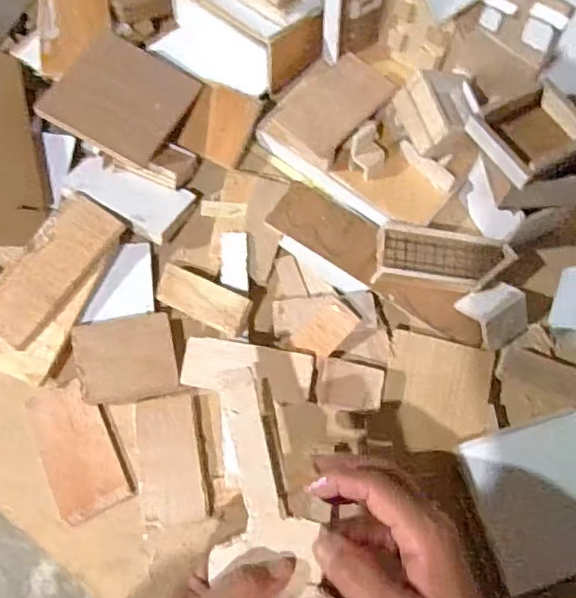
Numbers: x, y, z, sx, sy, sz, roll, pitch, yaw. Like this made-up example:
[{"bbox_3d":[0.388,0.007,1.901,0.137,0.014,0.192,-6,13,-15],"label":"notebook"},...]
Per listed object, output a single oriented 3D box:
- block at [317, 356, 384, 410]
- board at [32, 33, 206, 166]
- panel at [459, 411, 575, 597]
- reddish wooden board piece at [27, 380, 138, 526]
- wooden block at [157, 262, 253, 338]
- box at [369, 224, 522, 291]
[{"bbox_3d":[0.046,0.065,0.428,0.049,0.013,0.036,7,70,5],"label":"block"},{"bbox_3d":[-0.143,-0.174,0.490,0.103,0.008,0.101,28,69,3],"label":"board"},{"bbox_3d":[0.185,0.142,0.404,0.099,0.015,0.102,-14,70,-3],"label":"panel"},{"bbox_3d":[-0.157,0.112,0.429,0.059,0.008,0.100,-26,71,-8],"label":"reddish wooden board piece"},{"bbox_3d":[-0.069,0.000,0.457,0.083,0.013,0.031,24,72,23],"label":"wooden block"},{"bbox_3d":[0.127,-0.033,0.462,0.107,0.019,0.050,8,70,5],"label":"box"}]

